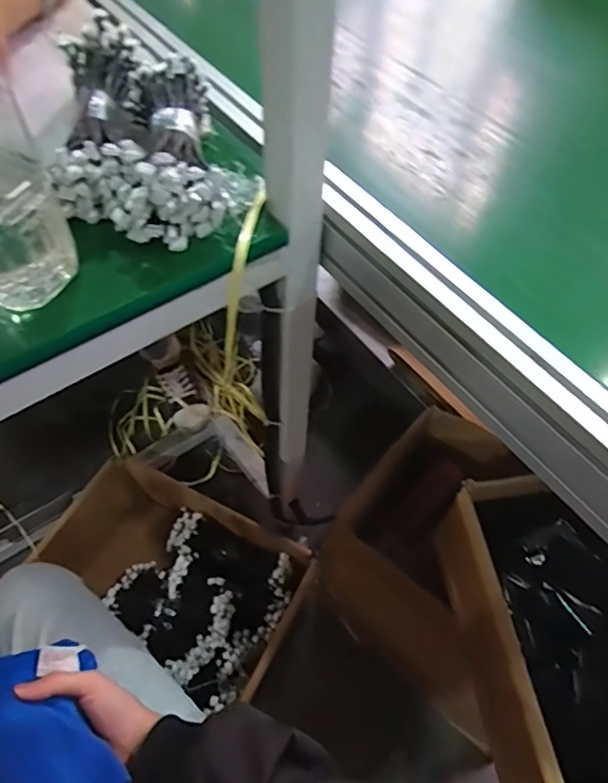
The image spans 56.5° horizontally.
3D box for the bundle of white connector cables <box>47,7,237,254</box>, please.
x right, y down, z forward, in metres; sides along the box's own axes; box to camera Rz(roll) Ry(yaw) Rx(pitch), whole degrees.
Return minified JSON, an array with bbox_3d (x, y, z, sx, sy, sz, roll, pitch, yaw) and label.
[{"bbox_3d":[-0.137,-0.244,0.529,0.139,0.071,0.250,-6,56,-5],"label":"bundle of white connector cables"}]

